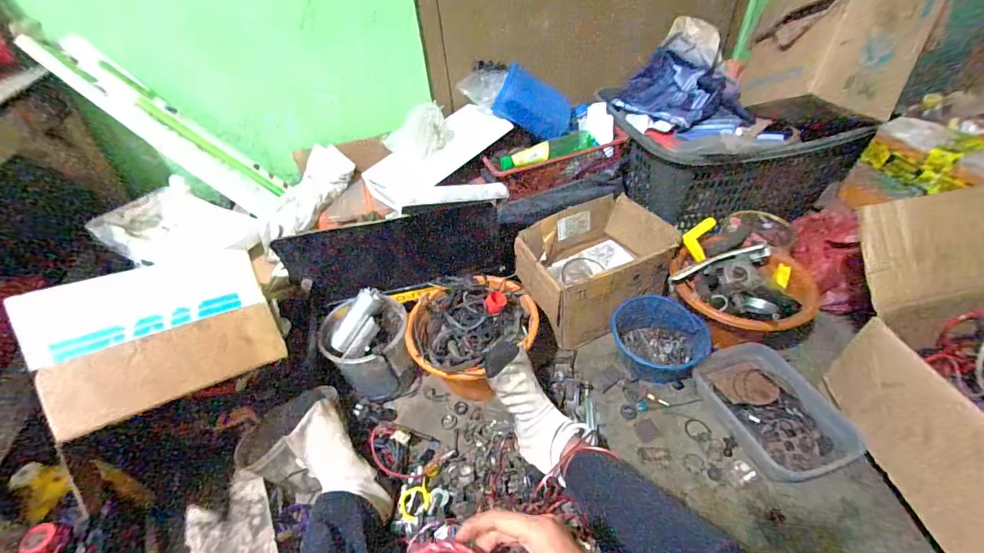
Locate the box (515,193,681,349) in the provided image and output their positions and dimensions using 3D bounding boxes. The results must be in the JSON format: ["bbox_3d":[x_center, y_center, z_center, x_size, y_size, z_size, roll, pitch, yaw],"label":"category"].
[{"bbox_3d":[0.220,-0.015,0.944,0.314,0.181,0.237,-18,45,-11],"label":"box"}]

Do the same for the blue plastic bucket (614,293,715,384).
[{"bbox_3d":[0.341,0.133,0.870,0.156,0.086,0.179,-33,50,-25],"label":"blue plastic bucket"}]

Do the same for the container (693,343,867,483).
[{"bbox_3d":[0.504,0.242,0.762,0.178,0.060,0.230,-15,45,-8],"label":"container"}]

